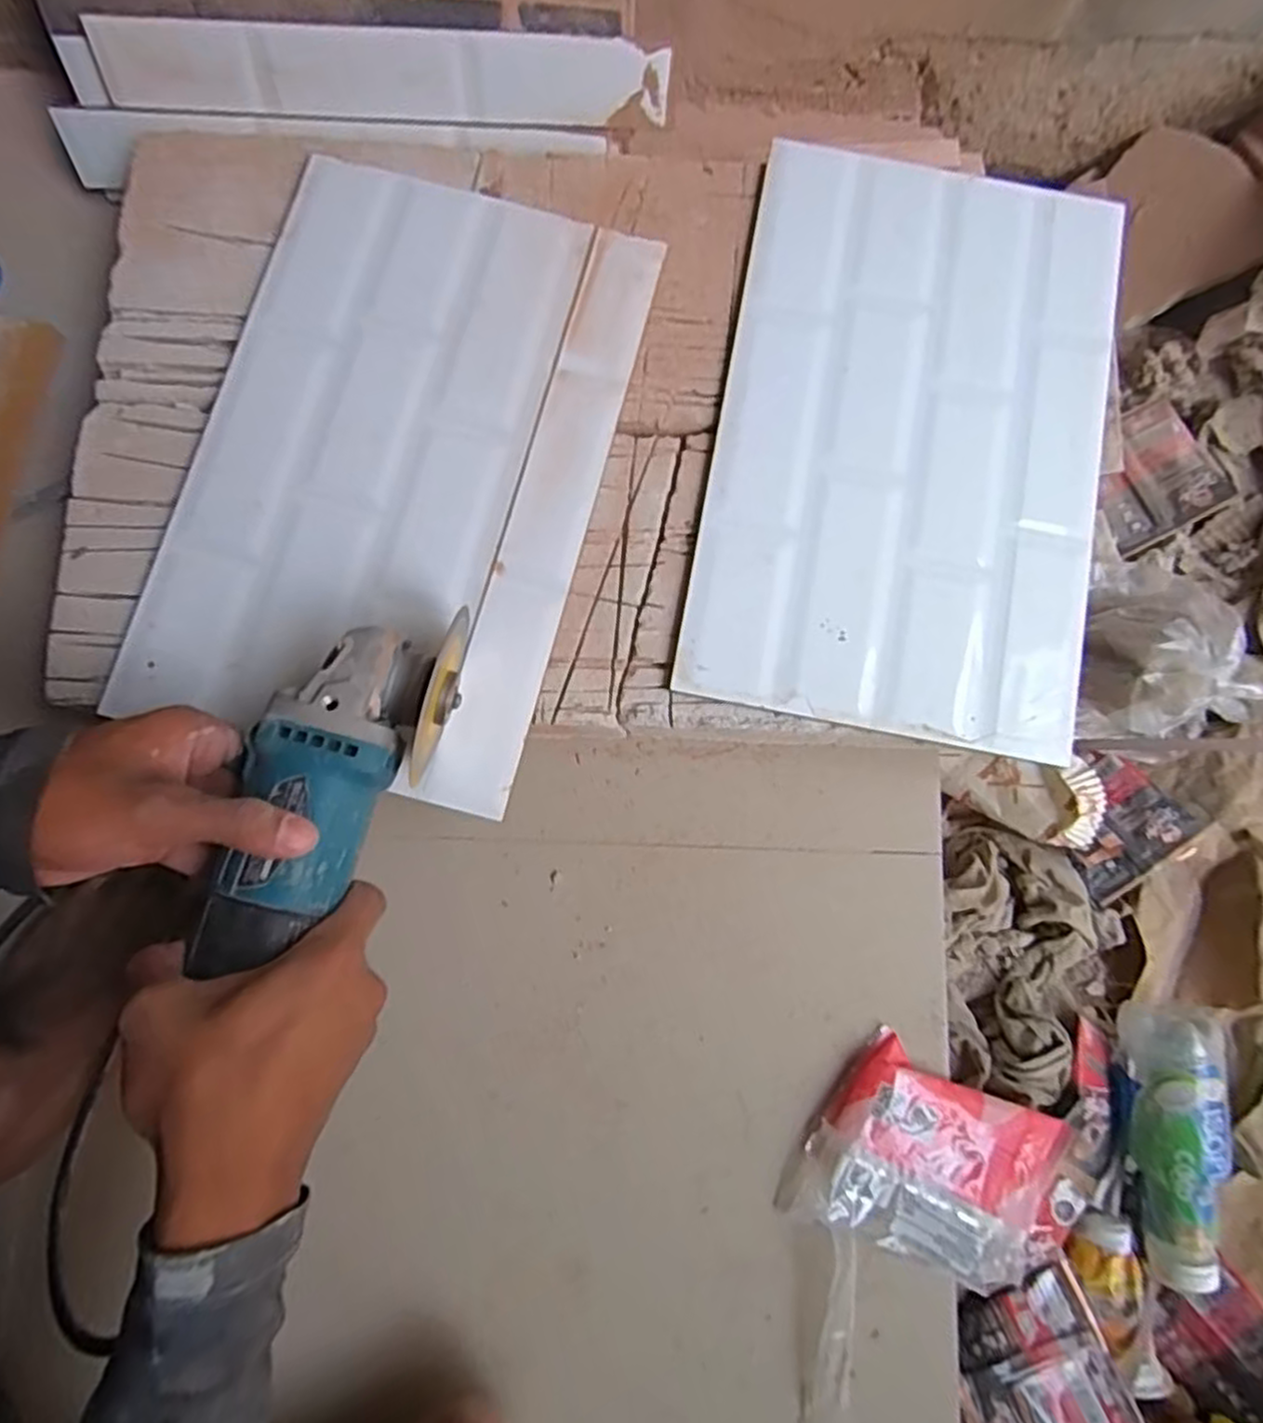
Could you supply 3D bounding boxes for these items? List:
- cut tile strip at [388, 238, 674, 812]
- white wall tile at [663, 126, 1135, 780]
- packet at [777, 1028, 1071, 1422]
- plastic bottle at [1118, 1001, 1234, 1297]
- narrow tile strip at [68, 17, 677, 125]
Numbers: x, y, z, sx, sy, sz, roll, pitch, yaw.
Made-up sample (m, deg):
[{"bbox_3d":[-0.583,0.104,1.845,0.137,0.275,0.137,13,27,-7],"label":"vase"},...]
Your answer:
[{"bbox_3d":[-0.053,-0.125,0.466,0.053,0.006,0.386,16,83,-4],"label":"cut tile strip"},{"bbox_3d":[0.183,-0.175,0.482,0.246,0.007,0.384,10,83,0],"label":"white wall tile"},{"bbox_3d":[0.178,0.346,0.481,0.157,0.026,0.221,28,81,2],"label":"packet"},{"bbox_3d":[0.383,0.306,0.517,0.052,0.051,0.189,2,81,-2],"label":"plastic bottle"},{"bbox_3d":[-0.169,-0.440,0.510,0.384,0.051,0.013,0,47,-2],"label":"narrow tile strip"}]

